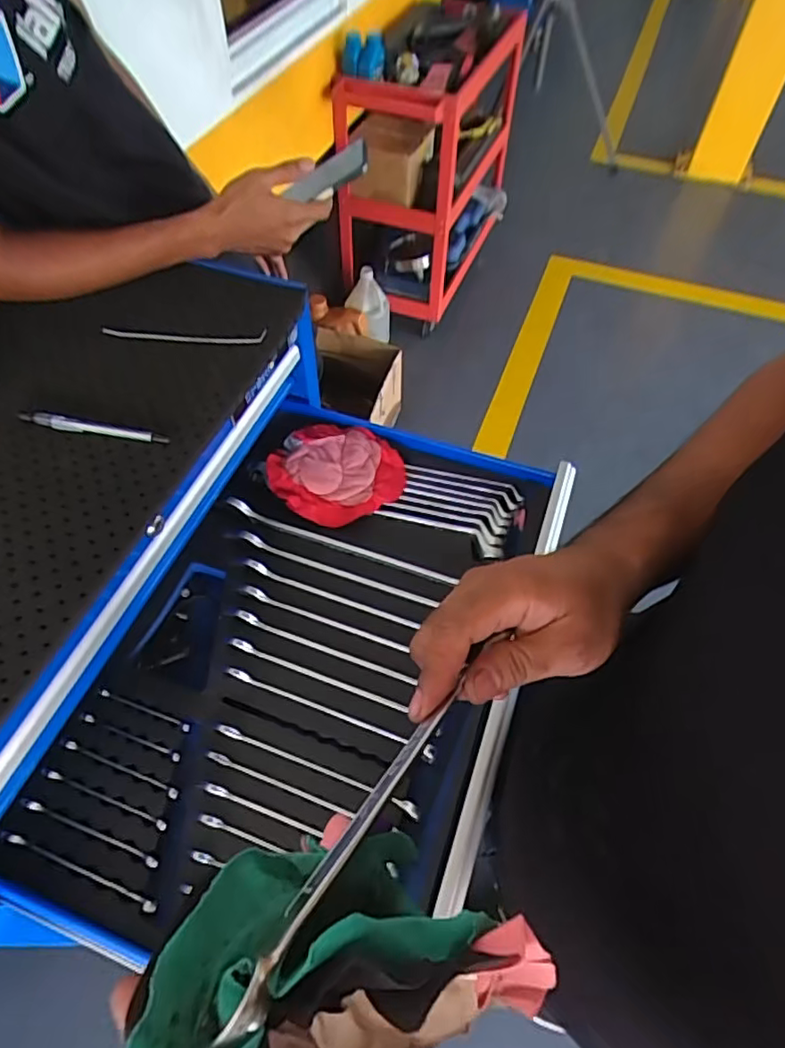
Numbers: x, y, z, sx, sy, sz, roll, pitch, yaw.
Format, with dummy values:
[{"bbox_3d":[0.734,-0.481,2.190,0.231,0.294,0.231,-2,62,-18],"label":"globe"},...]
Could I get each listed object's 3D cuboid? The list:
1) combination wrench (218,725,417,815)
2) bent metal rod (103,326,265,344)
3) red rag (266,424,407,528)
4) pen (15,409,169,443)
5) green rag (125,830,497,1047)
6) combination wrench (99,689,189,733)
[{"bbox_3d":[-0.069,0.222,0.553,0.198,0.010,0.011,19,56,11],"label":"combination wrench"},{"bbox_3d":[-0.224,-0.202,0.655,0.178,0.008,0.015,3,55,0],"label":"bent metal rod"},{"bbox_3d":[-0.068,-0.068,0.745,0.152,0.031,0.146,-29,61,-20],"label":"red rag"},{"bbox_3d":[-0.280,-0.089,0.569,0.147,0.008,0.013,11,55,6],"label":"pen"},{"bbox_3d":[-0.025,0.146,0.202,0.113,0.050,0.067,-3,26,-19],"label":"green rag"},{"bbox_3d":[-0.237,0.178,0.582,0.097,0.004,0.008,18,56,11],"label":"combination wrench"}]

